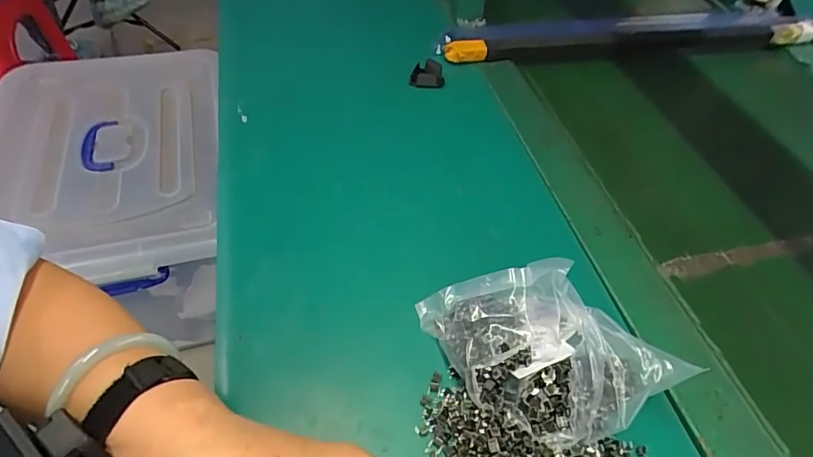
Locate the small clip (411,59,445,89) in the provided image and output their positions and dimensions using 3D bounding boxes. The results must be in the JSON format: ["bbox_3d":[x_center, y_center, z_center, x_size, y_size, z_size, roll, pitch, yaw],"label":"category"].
[{"bbox_3d":[0.025,-0.179,0.564,0.039,0.025,0.030,6,48,0],"label":"small clip"}]

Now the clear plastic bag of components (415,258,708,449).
[{"bbox_3d":[0.087,0.078,0.315,0.170,0.072,0.085,26,51,18],"label":"clear plastic bag of components"}]

